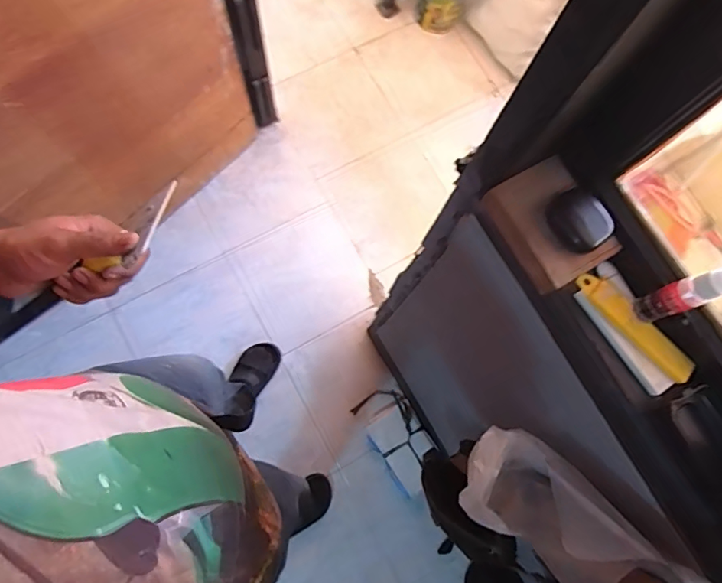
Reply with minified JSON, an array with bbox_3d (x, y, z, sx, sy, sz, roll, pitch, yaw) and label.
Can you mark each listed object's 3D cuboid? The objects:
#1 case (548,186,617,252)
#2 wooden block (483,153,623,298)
[{"bbox_3d":[0.196,-0.063,0.438,0.040,0.023,0.055,-23,81,-9],"label":"case"},{"bbox_3d":[0.176,-0.062,0.457,0.077,0.029,0.108,-28,82,-10],"label":"wooden block"}]

